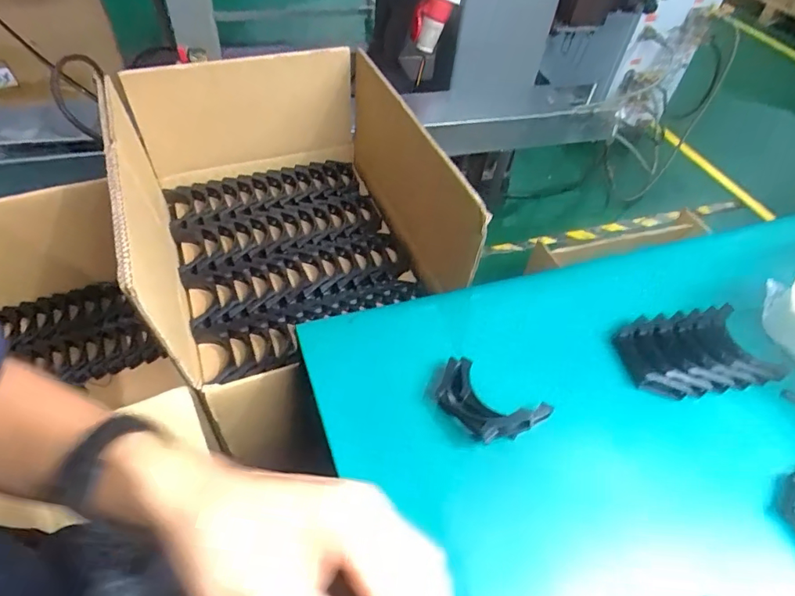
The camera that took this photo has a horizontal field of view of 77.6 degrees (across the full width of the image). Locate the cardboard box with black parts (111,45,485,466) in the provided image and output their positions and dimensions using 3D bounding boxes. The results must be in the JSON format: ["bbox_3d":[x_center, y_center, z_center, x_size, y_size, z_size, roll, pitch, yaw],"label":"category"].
[{"bbox_3d":[-0.171,-0.113,0.647,0.359,0.212,0.463,-13,53,-17],"label":"cardboard box with black parts"}]

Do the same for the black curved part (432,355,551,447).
[{"bbox_3d":[0.077,0.093,0.437,0.094,0.030,0.053,38,56,23],"label":"black curved part"}]

